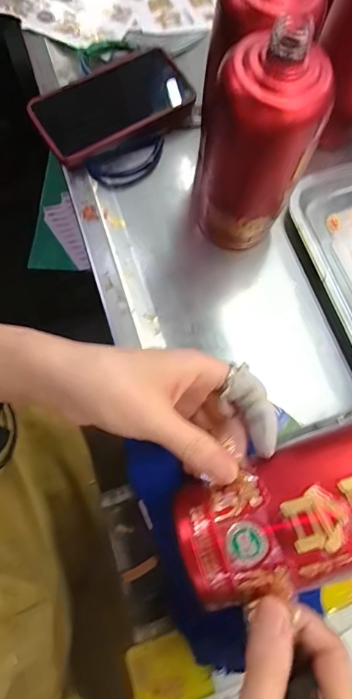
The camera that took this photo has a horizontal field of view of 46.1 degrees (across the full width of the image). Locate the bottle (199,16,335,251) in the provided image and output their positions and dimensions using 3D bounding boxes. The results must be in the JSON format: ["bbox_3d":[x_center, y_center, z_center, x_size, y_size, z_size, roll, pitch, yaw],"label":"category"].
[{"bbox_3d":[0.064,-0.159,0.340,0.082,0.183,0.069,5,72,1],"label":"bottle"}]

